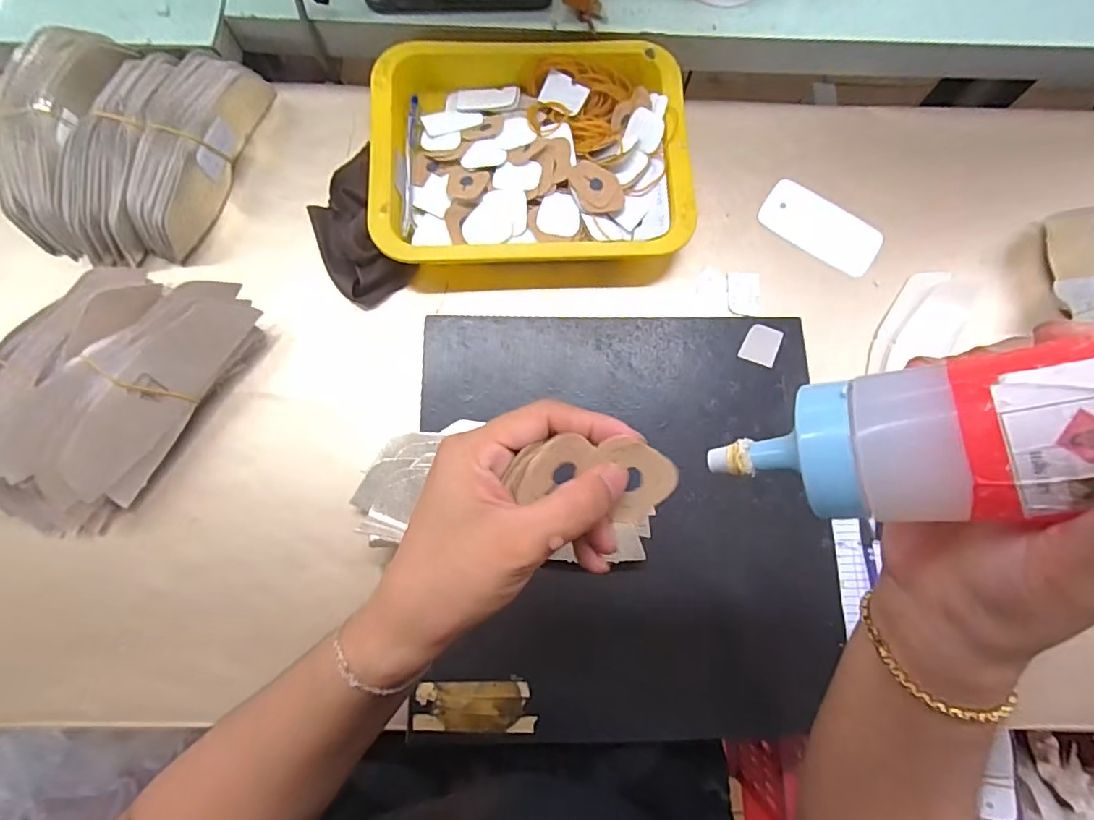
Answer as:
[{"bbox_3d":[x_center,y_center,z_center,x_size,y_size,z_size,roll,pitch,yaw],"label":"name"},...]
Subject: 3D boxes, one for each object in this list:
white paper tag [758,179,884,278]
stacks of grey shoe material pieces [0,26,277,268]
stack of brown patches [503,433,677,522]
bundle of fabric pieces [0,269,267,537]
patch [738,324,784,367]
[{"bbox_3d":[0.240,-0.162,0.484,0.104,0.005,0.055,32,79,5],"label":"white paper tag"},{"bbox_3d":[-0.343,-0.216,0.440,0.158,0.050,0.194,17,78,2],"label":"stacks of grey shoe material pieces"},{"bbox_3d":[0.020,0.028,0.230,0.070,0.014,0.032,8,82,-13],"label":"stack of brown patches"},{"bbox_3d":[-0.326,-0.019,0.398,0.127,0.070,0.216,32,83,6],"label":"bundle of fabric pieces"},{"bbox_3d":[0.169,-0.052,0.434,0.027,0.004,0.032,23,78,3],"label":"patch"}]

